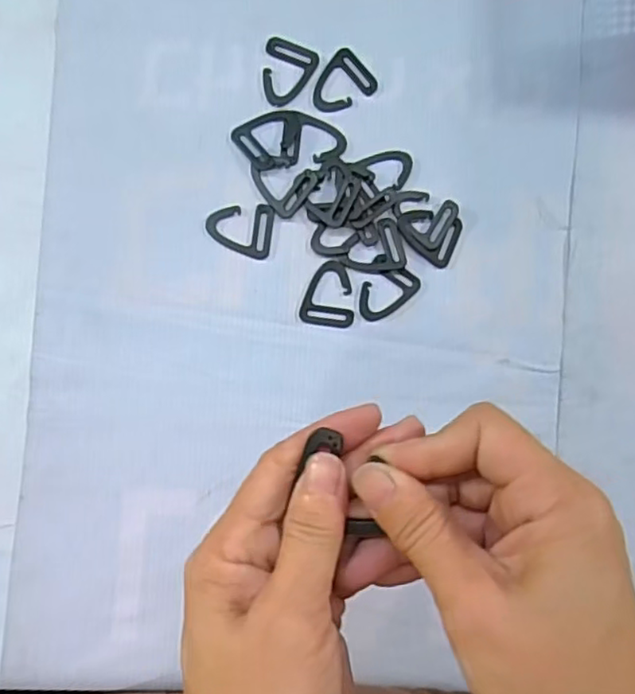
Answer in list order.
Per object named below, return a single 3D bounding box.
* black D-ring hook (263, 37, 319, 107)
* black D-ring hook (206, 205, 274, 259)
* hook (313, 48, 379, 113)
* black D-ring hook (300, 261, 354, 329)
[{"bbox_3d":[-0.021,-0.186,0.425,0.035,0.005,0.043,17,87,-4],"label":"black D-ring hook"},{"bbox_3d":[-0.051,-0.078,0.413,0.043,0.004,0.035,5,88,-4],"label":"black D-ring hook"},{"bbox_3d":[0.016,-0.177,0.425,0.043,0.004,0.035,-43,92,-5],"label":"hook"},{"bbox_3d":[0.009,-0.036,0.417,0.036,0.004,0.043,8,87,-4],"label":"black D-ring hook"}]

